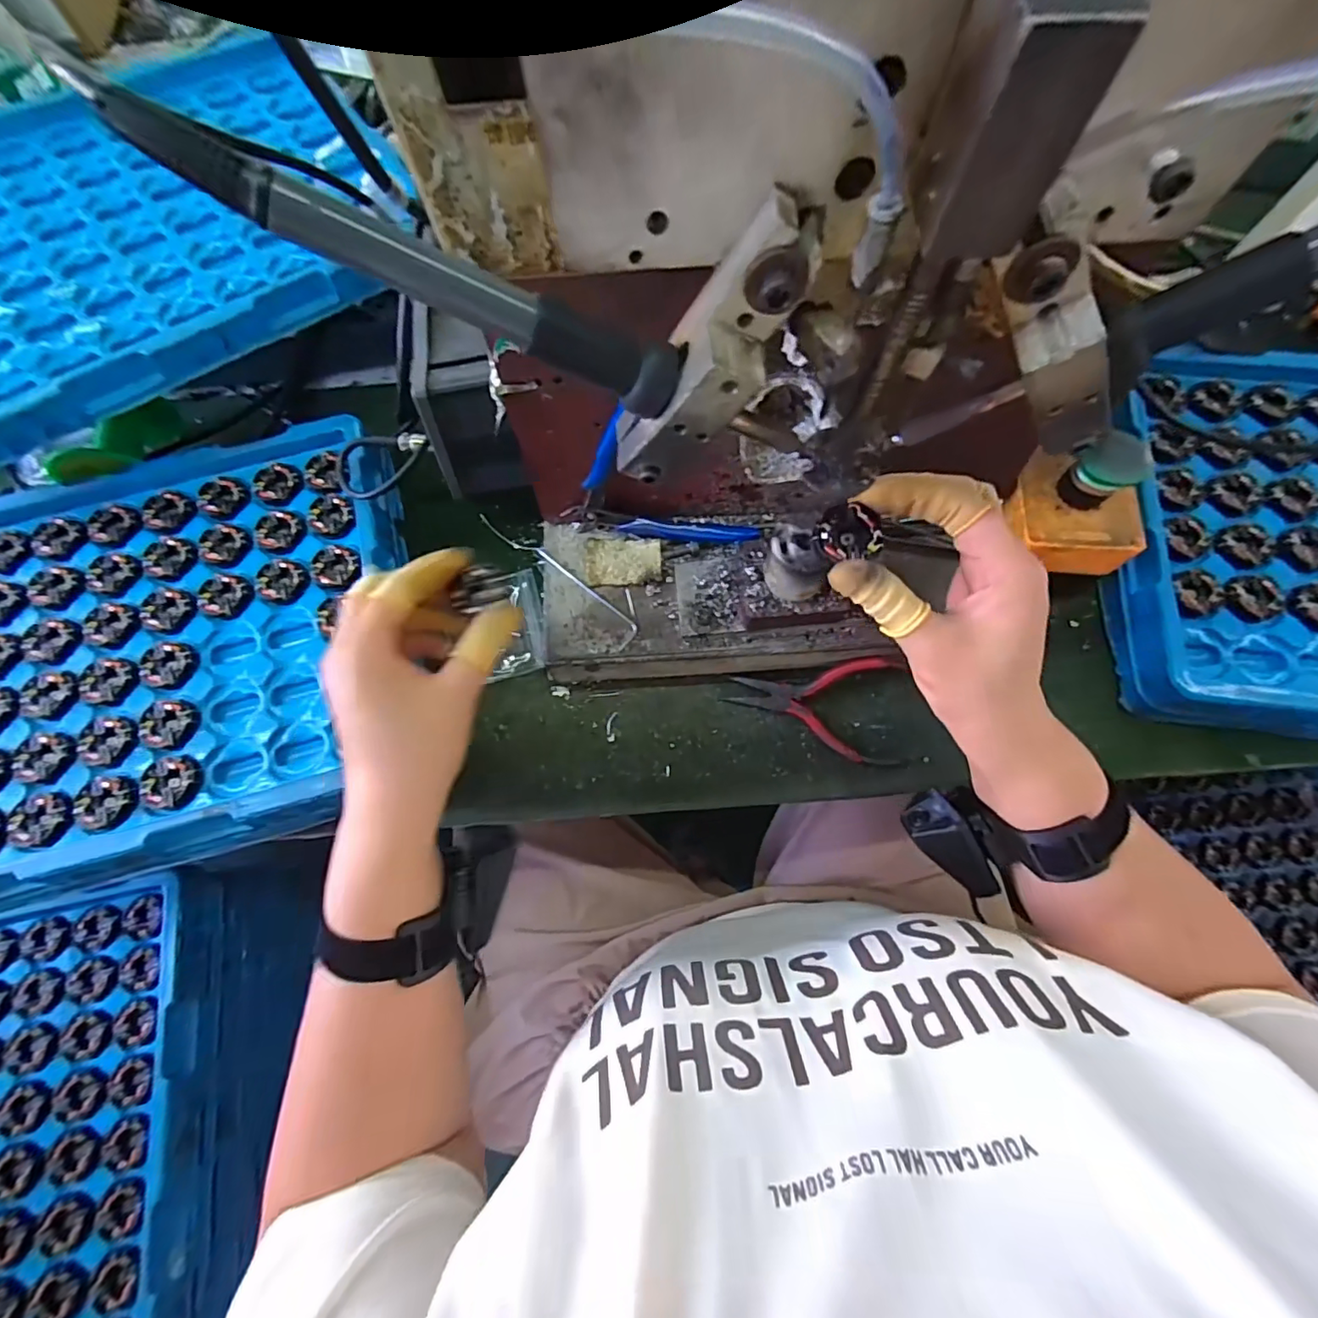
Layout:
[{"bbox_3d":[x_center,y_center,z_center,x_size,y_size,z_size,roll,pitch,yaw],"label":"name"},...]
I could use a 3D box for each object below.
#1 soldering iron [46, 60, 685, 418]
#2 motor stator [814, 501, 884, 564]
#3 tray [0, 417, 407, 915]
[{"bbox_3d":[-0.055,-0.099,0.145,0.137,0.015,0.013,11,73,-30],"label":"soldering iron"},{"bbox_3d":[0.086,-0.058,0.254,0.029,0.012,0.024,-15,76,-3],"label":"motor stator"},{"bbox_3d":[-0.354,-0.001,0.357,0.367,0.039,0.274,-14,73,-3],"label":"tray"}]

